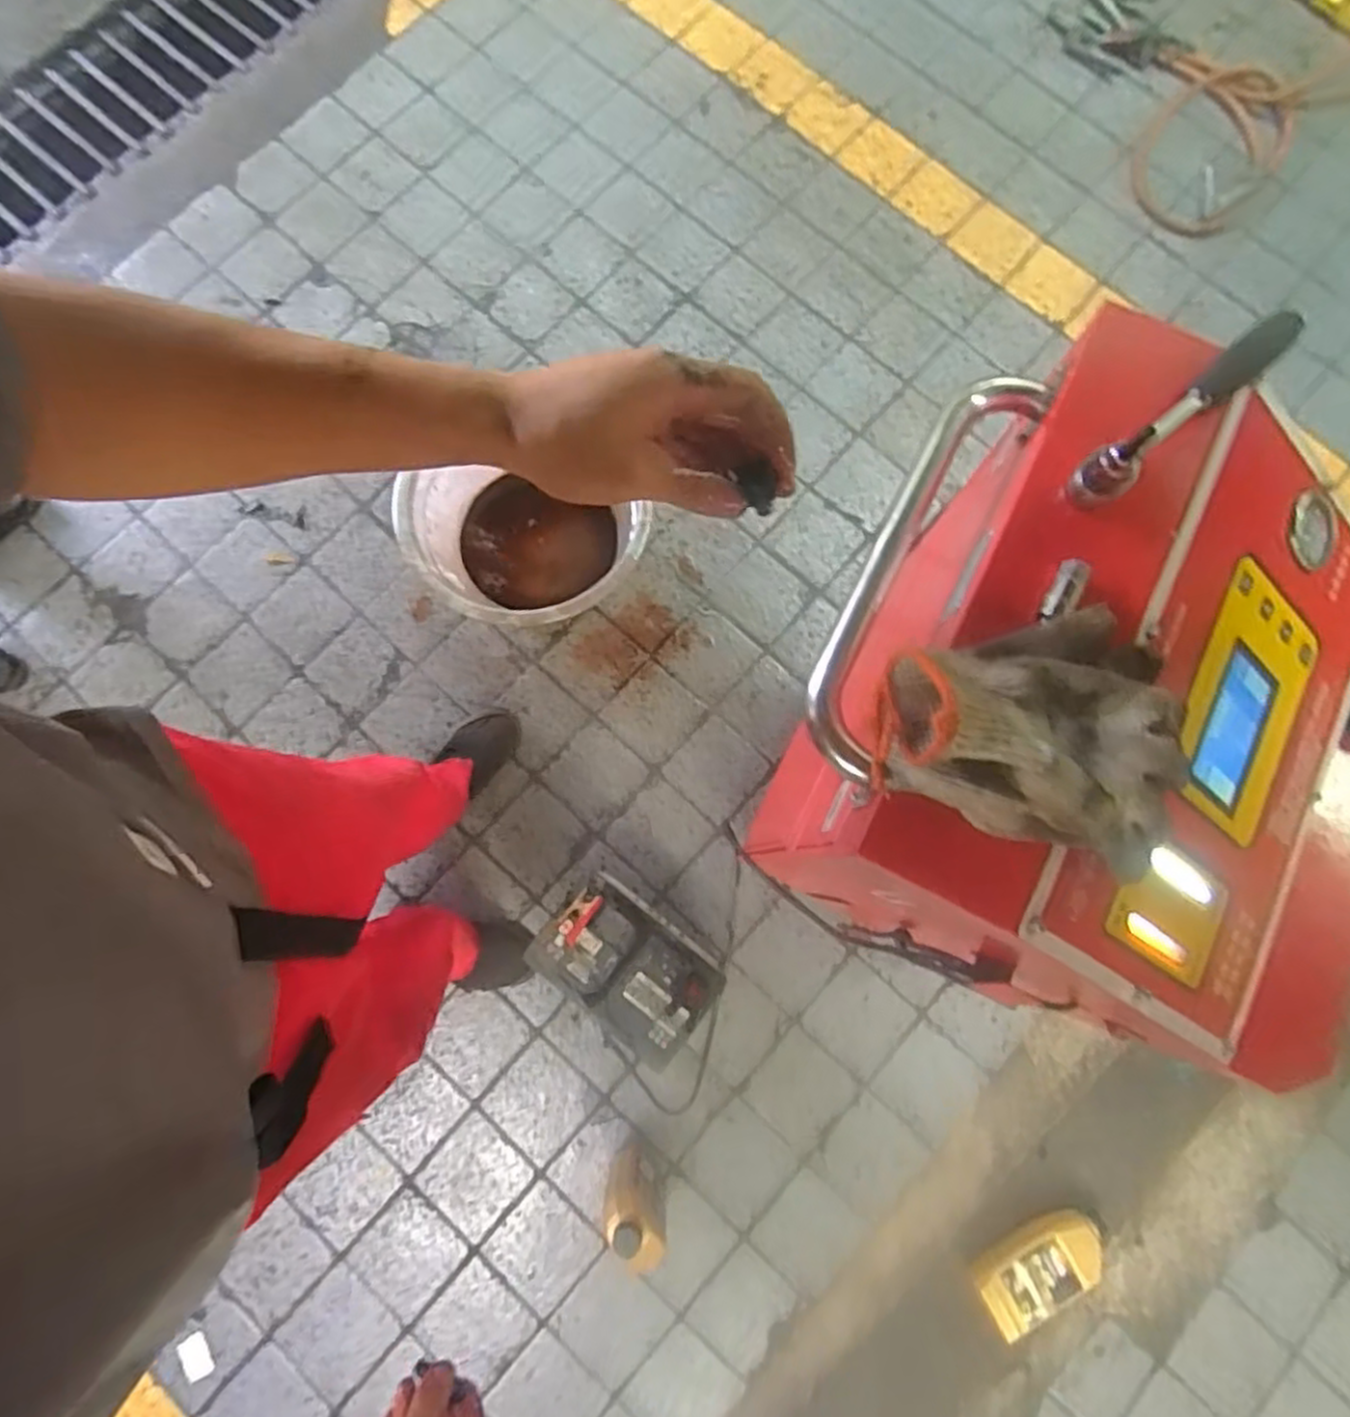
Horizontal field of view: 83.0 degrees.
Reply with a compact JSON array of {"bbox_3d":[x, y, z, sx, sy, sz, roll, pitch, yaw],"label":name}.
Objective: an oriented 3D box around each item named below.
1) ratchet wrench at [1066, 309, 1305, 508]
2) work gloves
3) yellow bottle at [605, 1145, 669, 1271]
[{"bbox_3d":[0.328,-0.194,0.471,0.187,0.052,0.029,-37,83,-7],"label":"ratchet wrench"},{"bbox_3d":[0.206,0.015,0.414,0.182,0.073,0.132,-16,81,-4],"label":"work gloves"},{"bbox_3d":[-0.059,0.753,1.146,0.099,0.227,0.100,9,80,0],"label":"yellow bottle"}]

